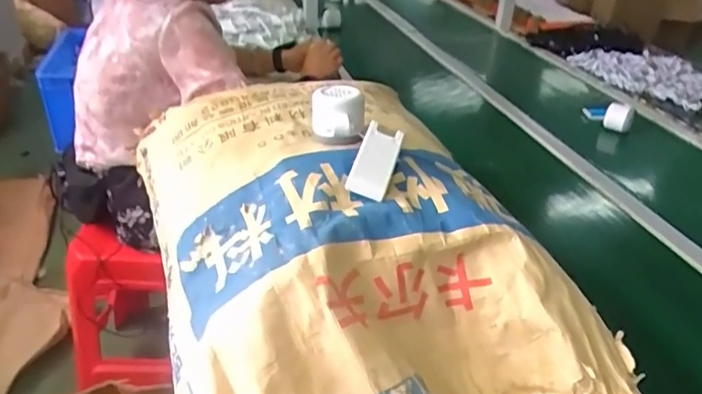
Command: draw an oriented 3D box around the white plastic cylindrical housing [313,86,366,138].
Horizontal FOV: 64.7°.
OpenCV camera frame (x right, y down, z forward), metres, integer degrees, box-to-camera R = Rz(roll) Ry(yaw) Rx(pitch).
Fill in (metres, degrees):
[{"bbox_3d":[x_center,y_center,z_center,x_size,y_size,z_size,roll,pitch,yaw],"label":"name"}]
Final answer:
[{"bbox_3d":[-0.014,-0.094,0.618,0.059,0.045,0.054,1,32,-3],"label":"white plastic cylindrical housing"}]

